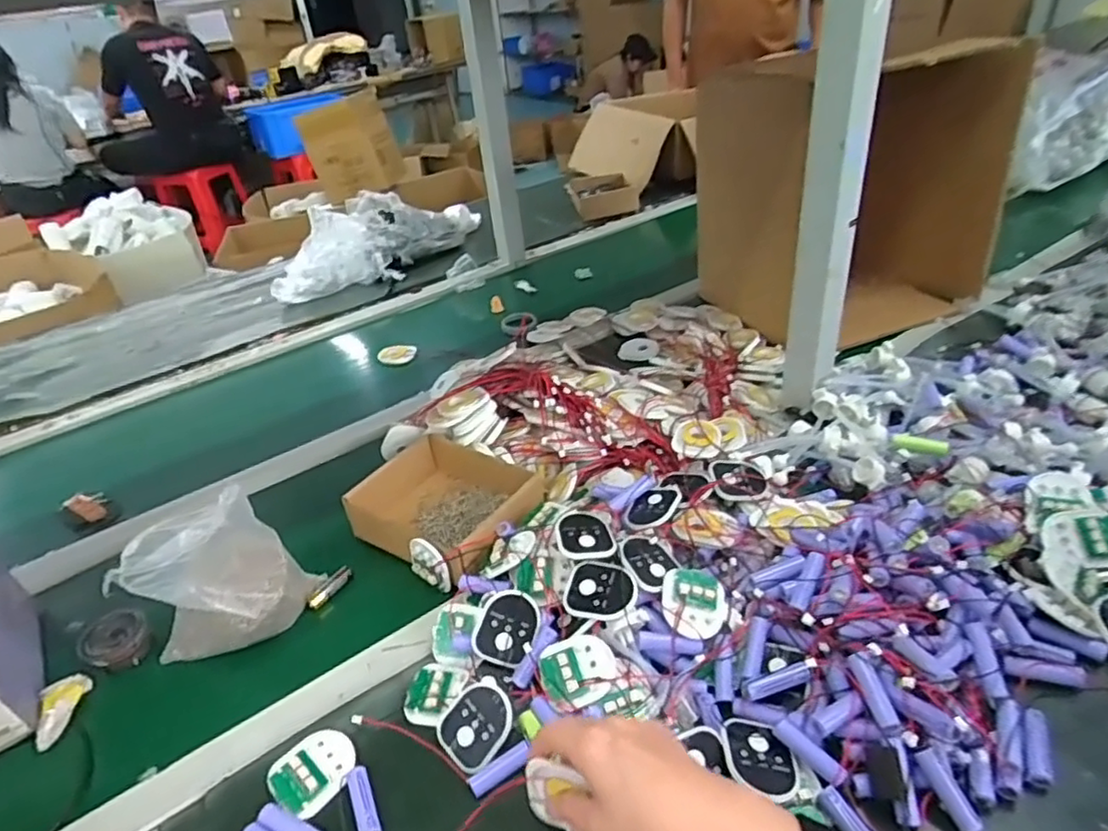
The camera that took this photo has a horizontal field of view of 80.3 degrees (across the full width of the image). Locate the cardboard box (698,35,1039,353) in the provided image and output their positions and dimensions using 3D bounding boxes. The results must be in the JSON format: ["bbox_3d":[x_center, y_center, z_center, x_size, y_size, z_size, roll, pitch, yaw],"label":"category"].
[{"bbox_3d":[0.413,-0.316,0.906,0.320,0.323,0.260,-9,35,-4],"label":"cardboard box"}]

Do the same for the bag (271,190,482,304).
[{"bbox_3d":[-0.362,-0.365,1.342,0.212,0.117,0.426,19,42,32],"label":"bag"}]

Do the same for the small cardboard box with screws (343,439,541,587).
[{"bbox_3d":[-0.106,0.093,0.691,0.176,0.051,0.154,15,40,28],"label":"small cardboard box with screws"}]

